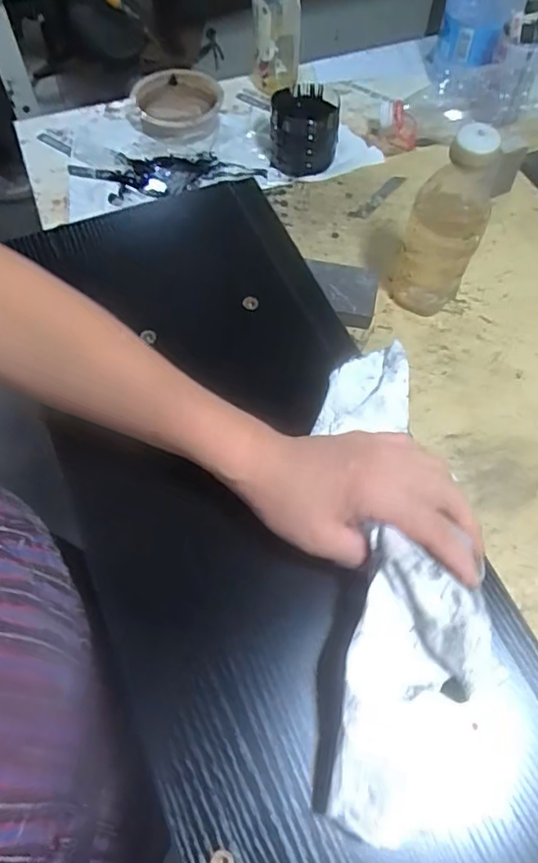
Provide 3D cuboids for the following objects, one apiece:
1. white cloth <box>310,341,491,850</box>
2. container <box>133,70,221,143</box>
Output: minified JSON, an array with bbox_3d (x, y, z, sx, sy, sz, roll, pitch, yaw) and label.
[{"bbox_3d":[0.077,0.053,0.354,0.096,0.058,0.323,3,54,2],"label":"white cloth"},{"bbox_3d":[-0.135,-0.473,0.842,0.134,0.033,0.142,6,62,3],"label":"container"}]

